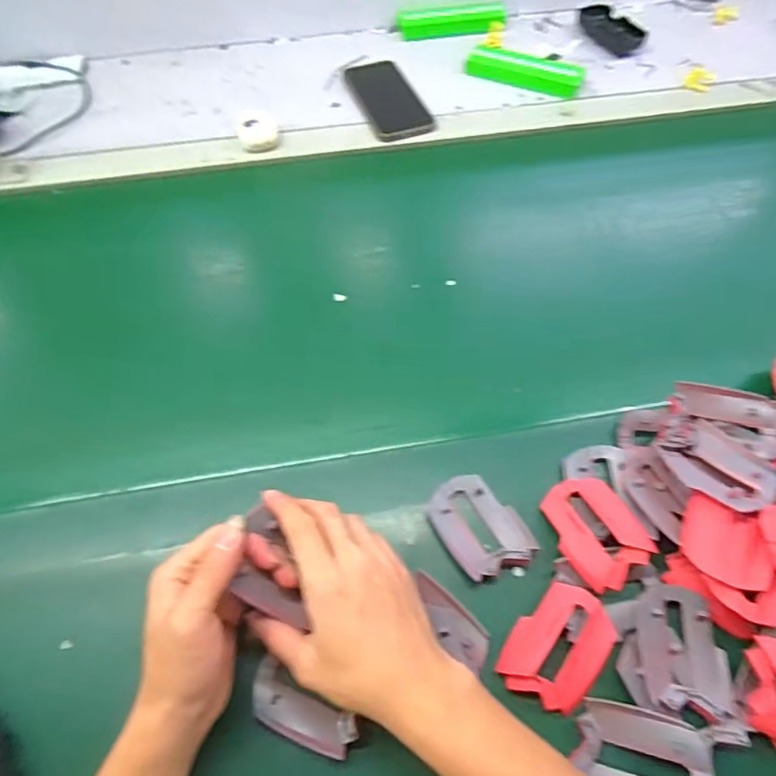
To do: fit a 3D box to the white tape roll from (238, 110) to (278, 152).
[{"bbox_3d":[-0.158,-0.313,0.673,0.047,0.027,0.055,-15,59,-8],"label":"white tape roll"}]

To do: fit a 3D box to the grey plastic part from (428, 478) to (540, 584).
[{"bbox_3d":[0.071,0.106,0.429,0.060,0.015,0.080,-23,61,-13],"label":"grey plastic part"}]

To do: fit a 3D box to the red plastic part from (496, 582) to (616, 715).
[{"bbox_3d":[0.119,0.177,0.381,0.057,0.013,0.082,38,66,21],"label":"red plastic part"}]

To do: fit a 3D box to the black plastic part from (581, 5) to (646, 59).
[{"bbox_3d":[0.323,-0.529,0.811,0.057,0.022,0.118,-24,61,-13],"label":"black plastic part"}]

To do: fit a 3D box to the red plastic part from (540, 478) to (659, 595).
[{"bbox_3d":[0.155,0.107,0.417,0.061,0.015,0.080,-23,61,-13],"label":"red plastic part"}]

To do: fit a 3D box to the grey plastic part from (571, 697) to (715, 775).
[{"bbox_3d":[0.163,0.236,0.351,0.078,0.014,0.055,14,60,9],"label":"grey plastic part"}]

